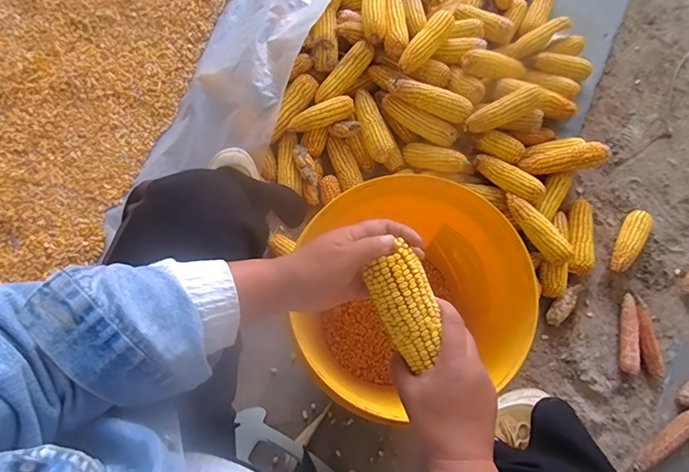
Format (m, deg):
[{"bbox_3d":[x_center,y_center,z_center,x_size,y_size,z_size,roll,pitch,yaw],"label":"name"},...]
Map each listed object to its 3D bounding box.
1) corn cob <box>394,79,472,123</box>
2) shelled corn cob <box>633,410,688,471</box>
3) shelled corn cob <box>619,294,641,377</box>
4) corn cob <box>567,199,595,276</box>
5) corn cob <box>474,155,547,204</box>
[{"bbox_3d":[0.174,-0.275,0.846,0.163,0.042,0.051,22,76,6],"label":"corn cob"},{"bbox_3d":[0.578,0.359,0.751,0.164,0.029,0.034,-31,76,-7],"label":"shelled corn cob"},{"bbox_3d":[0.547,0.186,0.807,0.028,0.025,0.150,12,75,5],"label":"shelled corn cob"},{"bbox_3d":[0.471,0.000,0.846,0.046,0.050,0.160,11,75,3],"label":"corn cob"},{"bbox_3d":[0.325,-0.117,0.835,0.052,0.039,0.147,-44,79,-11],"label":"corn cob"}]

